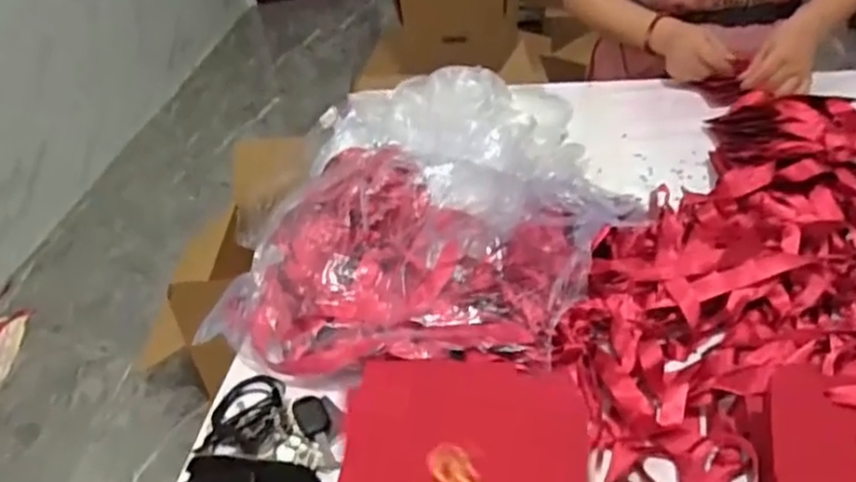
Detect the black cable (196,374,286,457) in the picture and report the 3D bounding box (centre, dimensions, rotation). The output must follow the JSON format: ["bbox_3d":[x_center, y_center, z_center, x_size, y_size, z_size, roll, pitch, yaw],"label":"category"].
[{"bbox_3d":[-0.174,0.163,0.662,0.072,0.028,0.097,0,39,3],"label":"black cable"}]

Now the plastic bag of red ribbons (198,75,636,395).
[{"bbox_3d":[0.019,-0.040,0.773,0.382,0.141,0.455,16,42,21],"label":"plastic bag of red ribbons"}]

